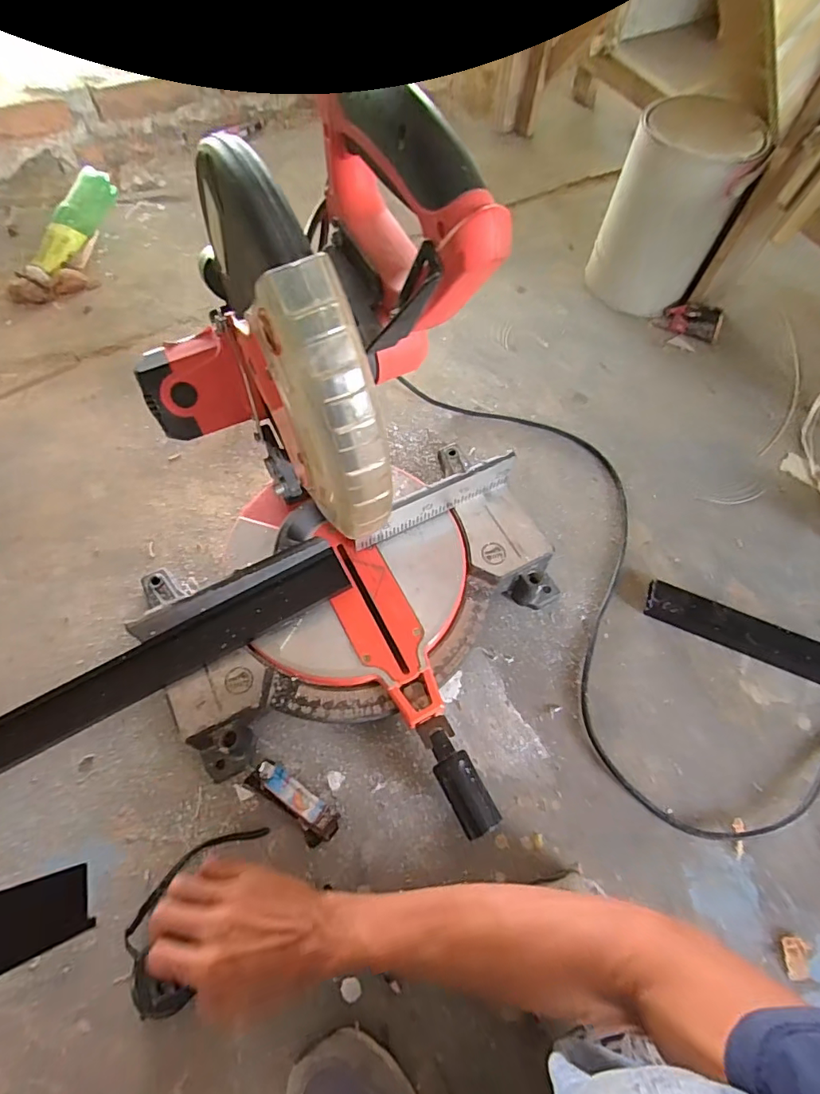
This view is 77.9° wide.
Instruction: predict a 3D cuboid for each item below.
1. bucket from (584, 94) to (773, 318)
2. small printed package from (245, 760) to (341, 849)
[{"bbox_3d":[0.391,-0.495,0.772,0.152,0.238,0.144,1,65,-2],"label":"bucket"},{"bbox_3d":[-0.122,0.265,0.527,0.104,0.016,0.035,34,68,12],"label":"small printed package"}]

